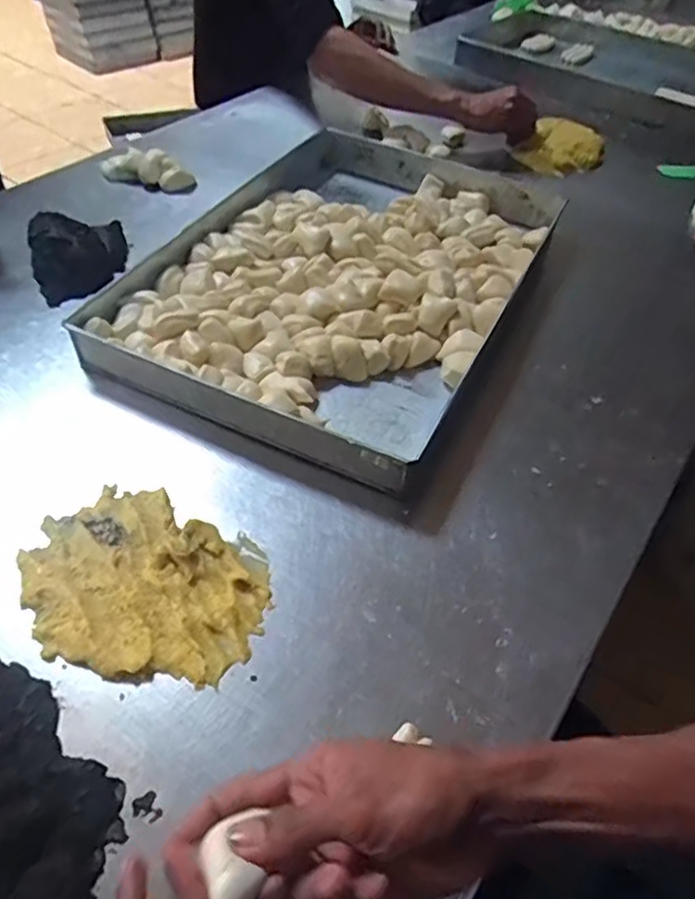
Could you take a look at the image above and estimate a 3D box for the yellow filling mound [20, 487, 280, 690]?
[{"bbox_3d":[-0.167,0.108,0.529,0.204,0.021,0.153,23,49,15],"label":"yellow filling mound"}]

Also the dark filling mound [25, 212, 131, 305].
[{"bbox_3d":[-0.345,-0.261,0.828,0.116,0.050,0.171,-14,50,-18],"label":"dark filling mound"}]

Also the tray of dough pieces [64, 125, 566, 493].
[{"bbox_3d":[-0.008,-0.242,0.835,0.432,0.066,0.621,22,49,15],"label":"tray of dough pieces"}]

